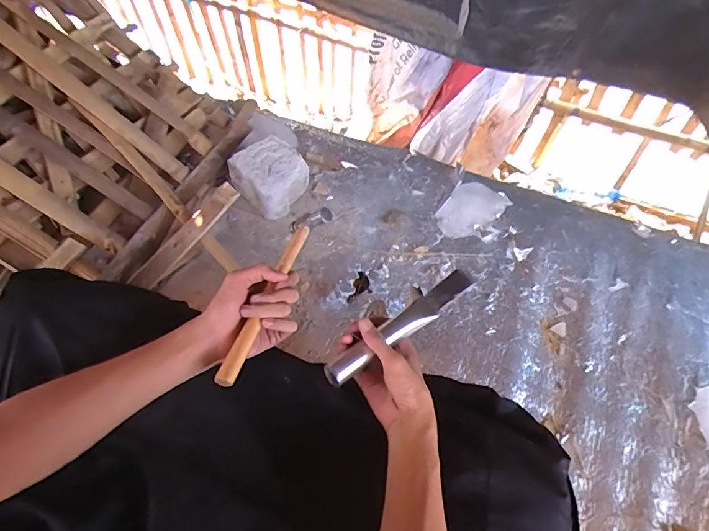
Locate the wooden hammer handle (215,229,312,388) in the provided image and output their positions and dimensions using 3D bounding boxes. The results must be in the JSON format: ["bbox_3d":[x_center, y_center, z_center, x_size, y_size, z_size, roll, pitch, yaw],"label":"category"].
[{"bbox_3d":[-0.107,0.039,0.547,0.022,0.020,0.241,17,54,8],"label":"wooden hammer handle"}]

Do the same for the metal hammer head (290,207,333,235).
[{"bbox_3d":[-0.067,-0.060,0.627,0.075,0.022,0.023,-17,53,29],"label":"metal hammer head"}]

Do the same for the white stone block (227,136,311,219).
[{"bbox_3d":[-0.159,-0.166,0.839,0.126,0.088,0.116,36,64,19],"label":"white stone block"}]

